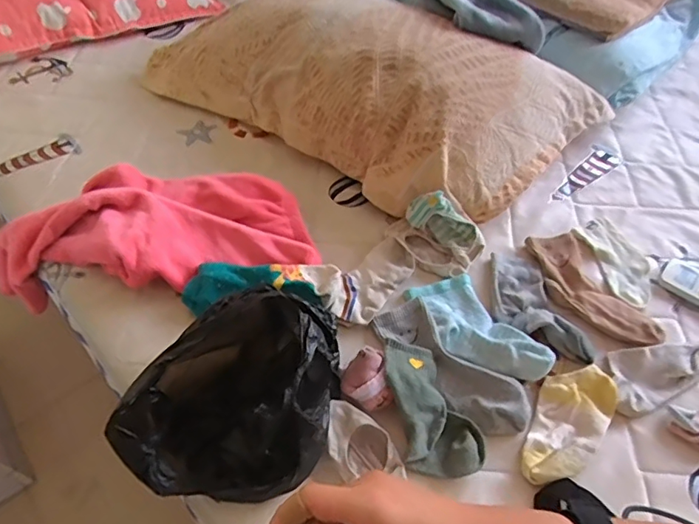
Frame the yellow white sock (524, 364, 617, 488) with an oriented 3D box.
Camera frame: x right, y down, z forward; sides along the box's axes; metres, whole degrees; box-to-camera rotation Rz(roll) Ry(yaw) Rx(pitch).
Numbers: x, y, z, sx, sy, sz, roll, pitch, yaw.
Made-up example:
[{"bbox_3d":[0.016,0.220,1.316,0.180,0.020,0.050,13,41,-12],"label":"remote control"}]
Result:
[{"bbox_3d":[0.251,0.184,0.592,0.076,0.016,0.158,33,59,20],"label":"yellow white sock"}]

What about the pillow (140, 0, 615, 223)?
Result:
[{"bbox_3d":[0.011,-0.291,0.855,0.772,0.149,0.350,21,55,13],"label":"pillow"}]

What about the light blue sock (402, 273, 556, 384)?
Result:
[{"bbox_3d":[0.161,0.080,0.651,0.089,0.035,0.186,-28,59,-21],"label":"light blue sock"}]

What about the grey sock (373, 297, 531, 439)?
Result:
[{"bbox_3d":[0.123,0.125,0.625,0.068,0.026,0.205,-34,62,-24],"label":"grey sock"}]

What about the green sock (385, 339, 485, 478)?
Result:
[{"bbox_3d":[0.087,0.167,0.590,0.078,0.023,0.160,-21,69,-17],"label":"green sock"}]

